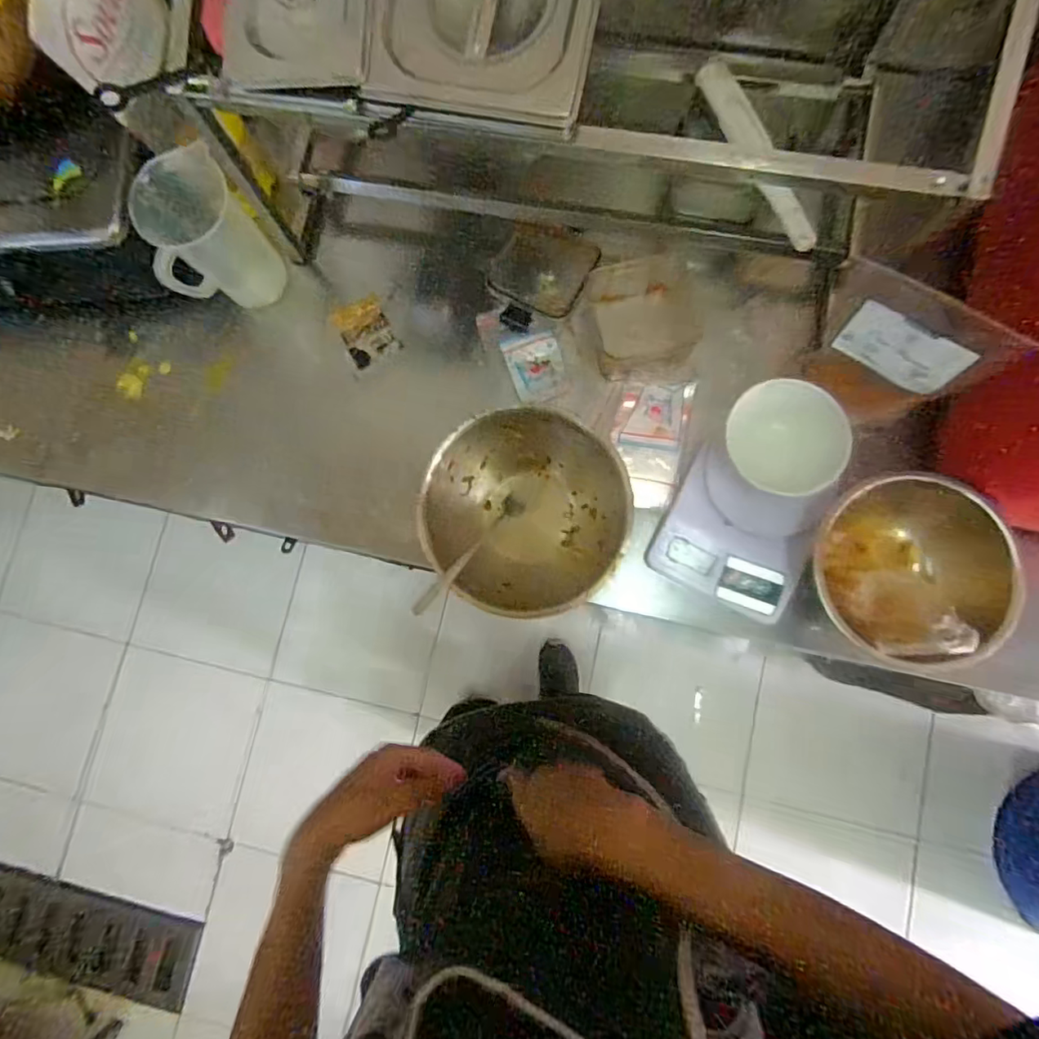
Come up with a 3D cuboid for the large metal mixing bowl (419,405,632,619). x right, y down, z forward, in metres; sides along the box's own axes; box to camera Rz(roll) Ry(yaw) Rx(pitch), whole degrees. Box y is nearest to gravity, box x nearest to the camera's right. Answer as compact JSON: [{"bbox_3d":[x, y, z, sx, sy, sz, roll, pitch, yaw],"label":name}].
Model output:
[{"bbox_3d":[0.007,-0.009,0.548,0.185,0.072,0.167,-20,82,1],"label":"large metal mixing bowl"}]

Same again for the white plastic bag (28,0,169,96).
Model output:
[{"bbox_3d":[-0.345,-0.431,0.461,0.030,0.093,0.141,8,84,5],"label":"white plastic bag"}]

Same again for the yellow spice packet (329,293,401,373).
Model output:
[{"bbox_3d":[-0.178,-0.221,0.644,0.057,0.024,0.085,-29,86,1],"label":"yellow spice packet"}]

